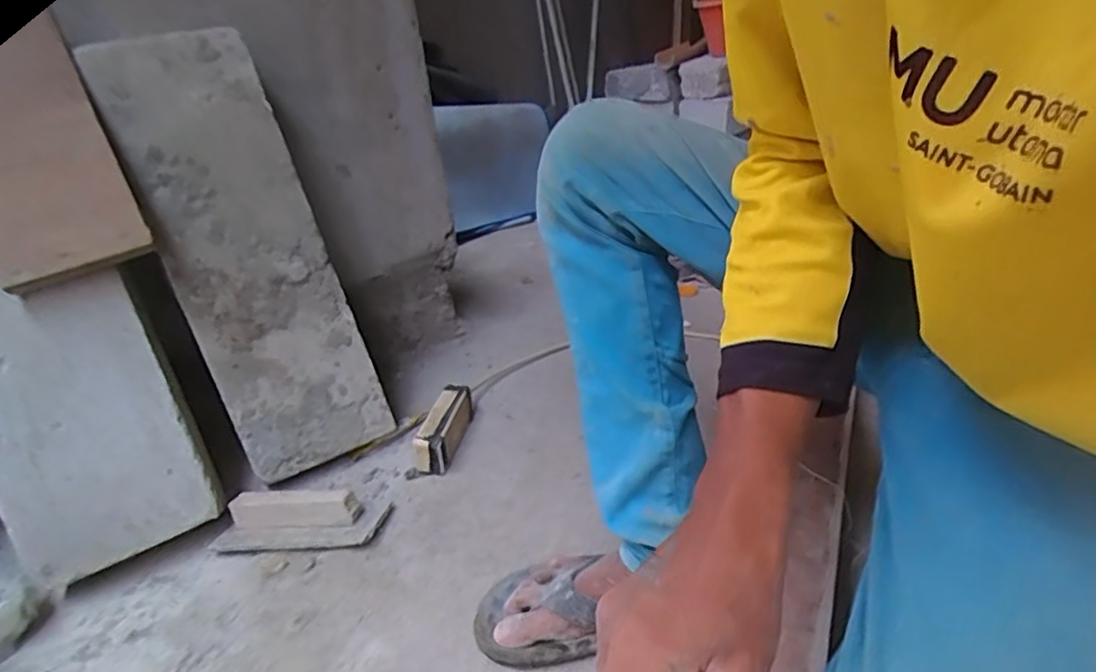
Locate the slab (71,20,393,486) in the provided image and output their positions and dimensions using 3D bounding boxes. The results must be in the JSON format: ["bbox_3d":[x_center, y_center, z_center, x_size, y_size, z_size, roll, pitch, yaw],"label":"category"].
[{"bbox_3d":[-0.417,-0.119,0.861,0.206,0.623,0.052,-22,1,-29],"label":"slab"}]

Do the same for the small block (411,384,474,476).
[{"bbox_3d":[-0.151,0.136,0.898,0.044,0.066,0.146,-1,26,12],"label":"small block"}]

